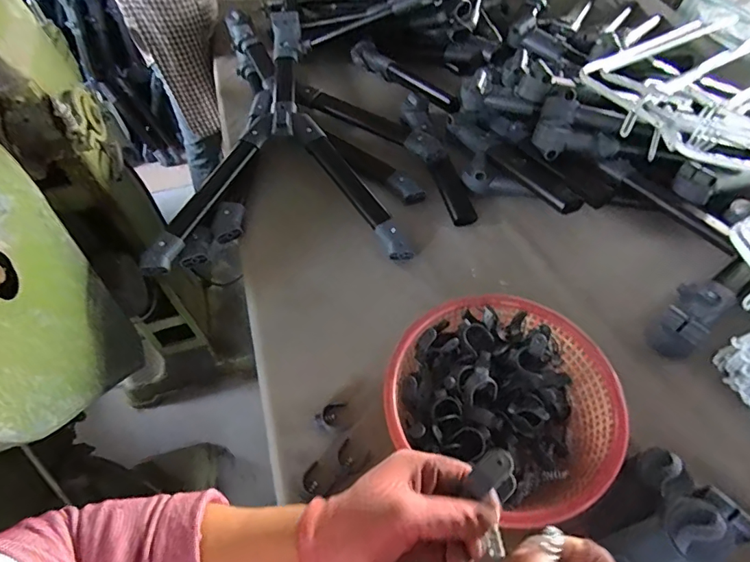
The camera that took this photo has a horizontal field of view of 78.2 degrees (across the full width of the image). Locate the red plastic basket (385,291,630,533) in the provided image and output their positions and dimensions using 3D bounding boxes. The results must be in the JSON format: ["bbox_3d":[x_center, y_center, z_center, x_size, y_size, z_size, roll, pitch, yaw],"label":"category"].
[{"bbox_3d":[0.173,0.165,0.639,0.294,0.085,0.284,-1,54,1],"label":"red plastic basket"}]

